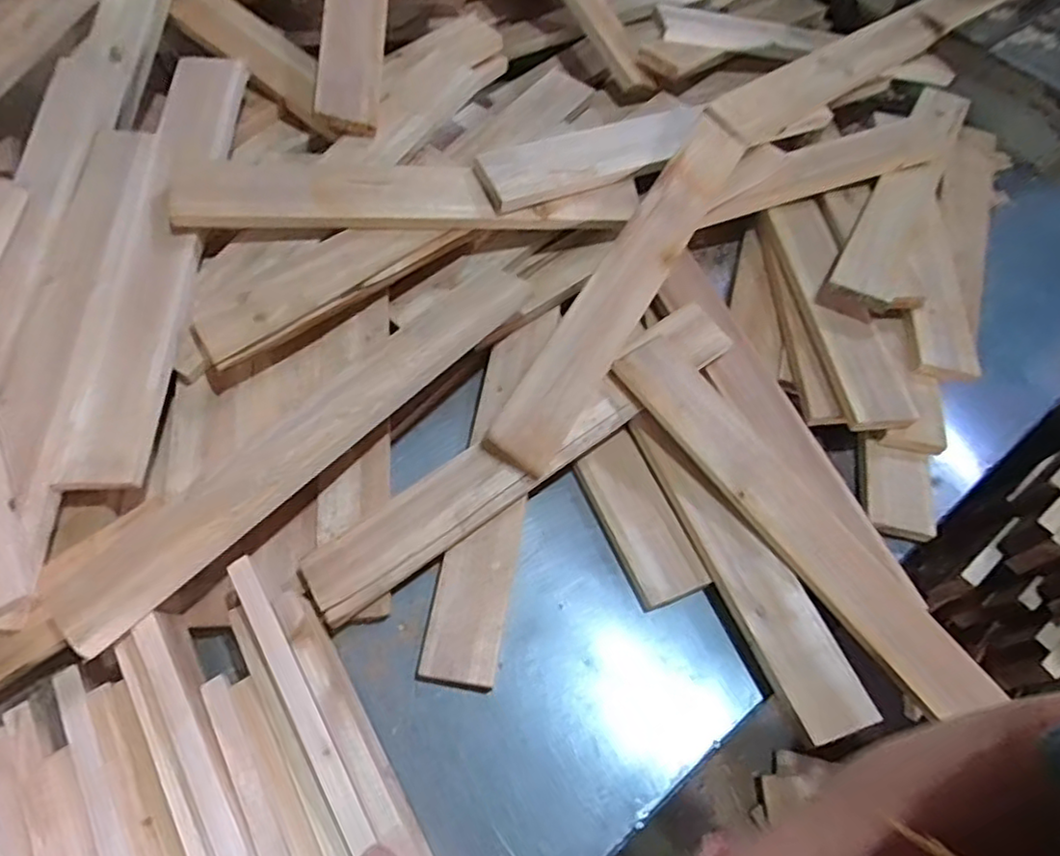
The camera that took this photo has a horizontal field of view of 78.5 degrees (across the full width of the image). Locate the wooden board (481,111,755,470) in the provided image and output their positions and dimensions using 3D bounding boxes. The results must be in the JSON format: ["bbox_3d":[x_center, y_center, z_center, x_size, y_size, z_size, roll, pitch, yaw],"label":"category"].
[{"bbox_3d":[0.116,-0.172,0.724,0.071,0.026,0.519,37,70,-11],"label":"wooden board"}]

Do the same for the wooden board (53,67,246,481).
[{"bbox_3d":[-0.371,-0.183,0.658,0.068,0.026,0.502,6,69,-10],"label":"wooden board"}]

